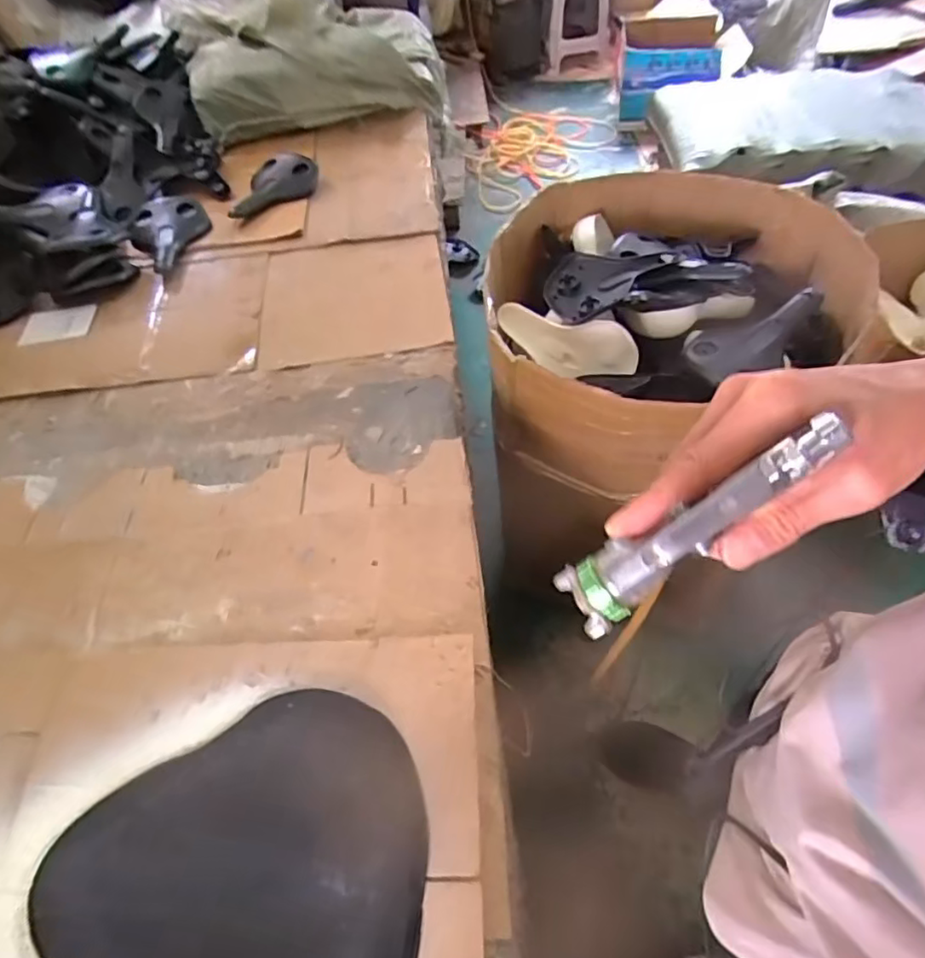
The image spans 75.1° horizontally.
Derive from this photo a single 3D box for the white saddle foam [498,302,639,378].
[{"bbox_3d":[0.185,-0.242,1.072,0.256,0.113,0.054,16,53,0],"label":"white saddle foam"}]

